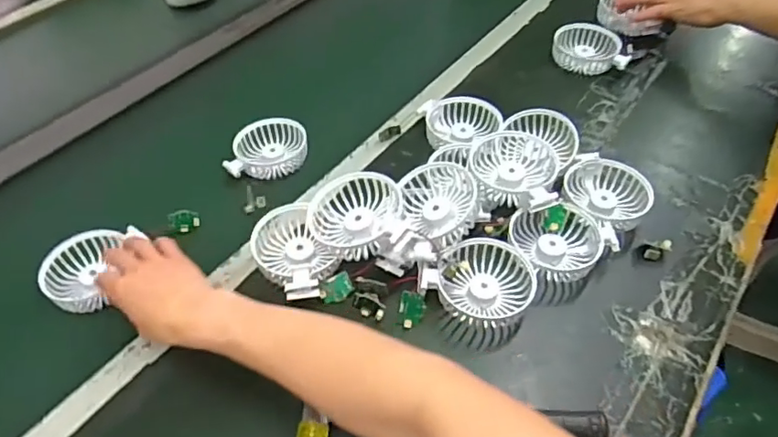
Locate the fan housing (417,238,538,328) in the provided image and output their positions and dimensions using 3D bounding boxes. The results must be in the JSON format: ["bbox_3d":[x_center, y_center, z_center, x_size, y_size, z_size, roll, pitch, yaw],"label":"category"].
[{"bbox_3d":[0.088,0.061,0.529,0.089,0.044,0.088,-1,47,1],"label":"fan housing"}]

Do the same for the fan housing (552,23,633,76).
[{"bbox_3d":[0.283,-0.240,0.794,0.097,0.038,0.091,-2,47,0],"label":"fan housing"}]

